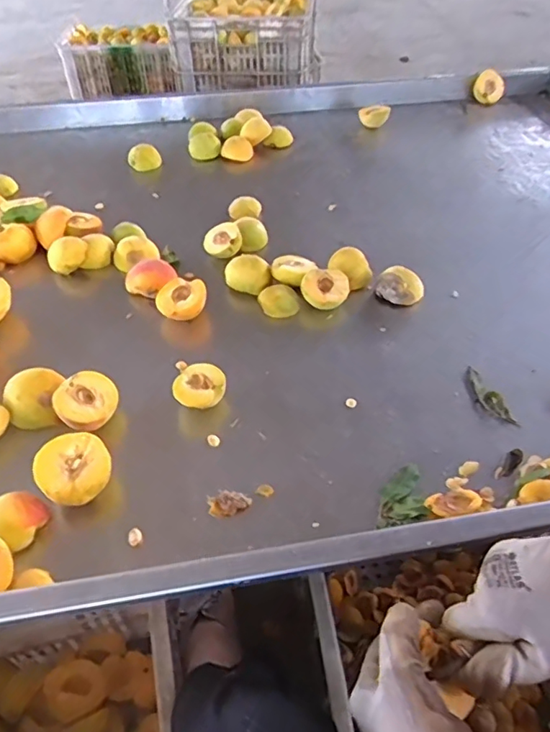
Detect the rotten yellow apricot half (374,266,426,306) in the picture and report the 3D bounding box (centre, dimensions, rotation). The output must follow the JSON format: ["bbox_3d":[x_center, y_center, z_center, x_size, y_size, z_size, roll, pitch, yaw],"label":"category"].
[{"bbox_3d":[0.171,-0.111,0.725,0.063,0.037,0.041,9,46,11],"label":"rotten yellow apricot half"}]

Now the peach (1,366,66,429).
[{"bbox_3d":[-0.259,0.036,0.584,0.056,0.049,0.064,0,45,1],"label":"peach"}]

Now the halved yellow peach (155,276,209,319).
[{"bbox_3d":[-0.122,-0.083,0.701,0.066,0.039,0.060,-8,45,-7],"label":"halved yellow peach"}]

